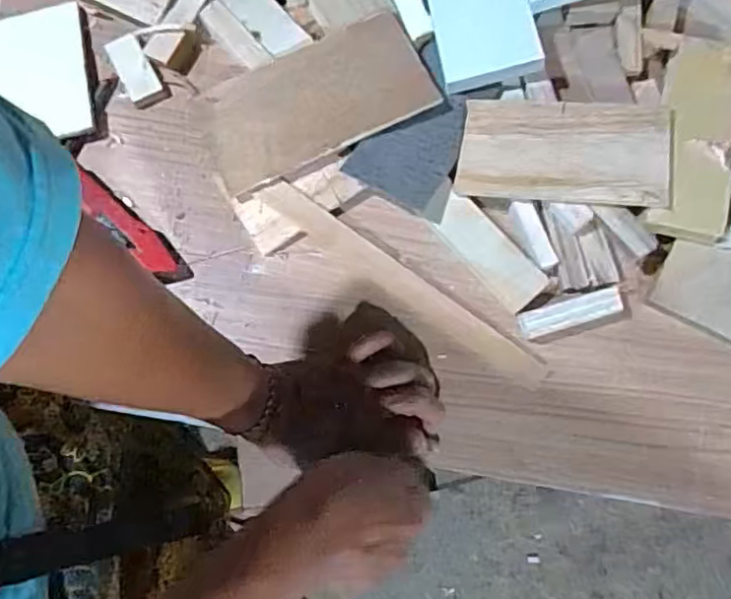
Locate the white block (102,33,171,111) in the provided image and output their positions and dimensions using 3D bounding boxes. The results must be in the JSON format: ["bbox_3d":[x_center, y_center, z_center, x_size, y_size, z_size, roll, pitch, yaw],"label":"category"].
[{"bbox_3d":[-0.185,-0.184,0.495,0.029,0.010,0.064,-30,80,-3],"label":"white block"}]

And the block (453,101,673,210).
[{"bbox_3d":[0.140,-0.105,0.436,0.142,0.010,0.073,6,80,12],"label":"block"}]

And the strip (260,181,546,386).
[{"bbox_3d":[0.026,-0.012,0.448,0.238,0.012,0.024,36,83,8],"label":"strip"}]

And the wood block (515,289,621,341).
[{"bbox_3d":[0.142,0.011,0.431,0.070,0.017,0.018,-16,79,-1],"label":"wood block"}]

